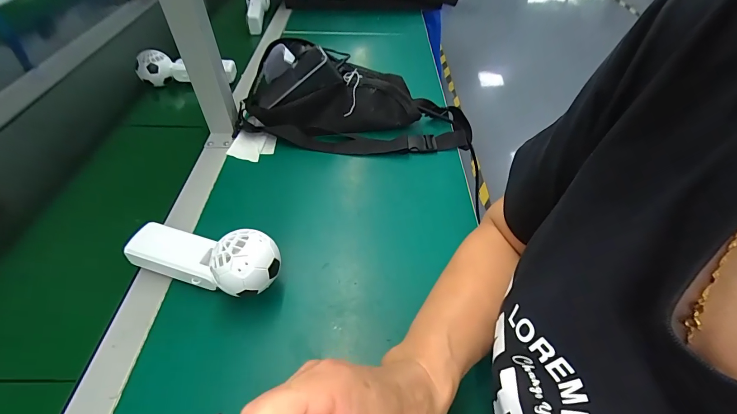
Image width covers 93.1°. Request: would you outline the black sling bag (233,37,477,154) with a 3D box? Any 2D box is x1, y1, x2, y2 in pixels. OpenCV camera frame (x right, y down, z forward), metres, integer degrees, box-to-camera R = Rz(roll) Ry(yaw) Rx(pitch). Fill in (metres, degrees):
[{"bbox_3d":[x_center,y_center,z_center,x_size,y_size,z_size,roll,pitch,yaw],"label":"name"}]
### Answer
[{"bbox_3d":[-0.020,-0.164,0.537,0.354,0.111,0.148,8,48,8],"label":"black sling bag"}]

